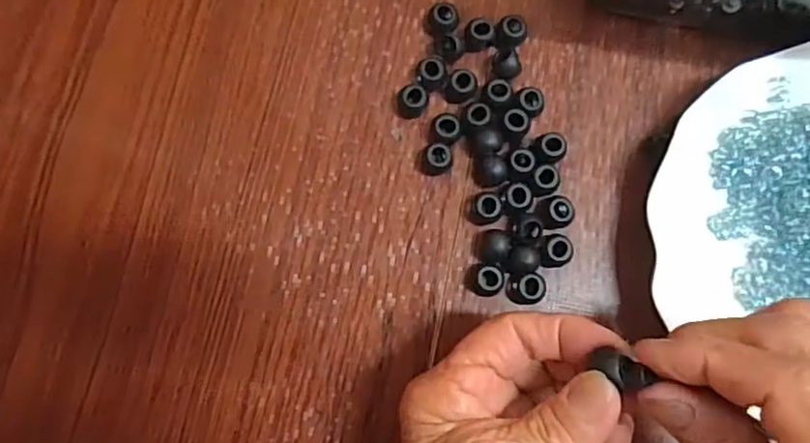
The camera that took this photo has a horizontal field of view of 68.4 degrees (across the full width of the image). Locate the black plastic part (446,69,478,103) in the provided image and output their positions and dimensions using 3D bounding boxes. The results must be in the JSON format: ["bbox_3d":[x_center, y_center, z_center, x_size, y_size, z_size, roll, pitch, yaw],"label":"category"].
[{"bbox_3d":[0.028,-0.067,0.298,0.015,0.014,0.012,-3,81,-3],"label":"black plastic part"}]

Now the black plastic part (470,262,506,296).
[{"bbox_3d":[0.040,0.027,0.282,0.015,0.012,0.017,17,80,1],"label":"black plastic part"}]

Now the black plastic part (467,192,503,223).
[{"bbox_3d":[0.038,-0.006,0.287,0.015,0.015,0.014,0,80,-2],"label":"black plastic part"}]

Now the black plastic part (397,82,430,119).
[{"bbox_3d":[0.004,-0.059,0.295,0.014,0.013,0.014,0,80,-2],"label":"black plastic part"}]

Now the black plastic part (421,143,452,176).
[{"bbox_3d":[0.016,-0.030,0.291,0.013,0.014,0.013,0,80,-2],"label":"black plastic part"}]

